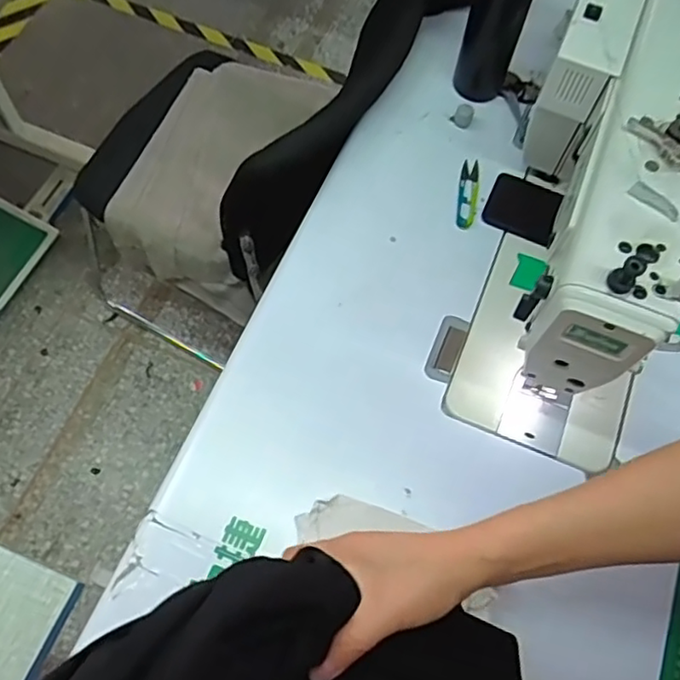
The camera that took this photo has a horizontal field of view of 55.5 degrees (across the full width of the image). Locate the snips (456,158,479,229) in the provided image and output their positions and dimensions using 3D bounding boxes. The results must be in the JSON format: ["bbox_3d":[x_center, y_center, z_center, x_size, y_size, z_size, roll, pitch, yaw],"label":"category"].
[{"bbox_3d":[0.154,-0.174,0.772,0.023,0.012,0.090,12,64,2],"label":"snips"}]

